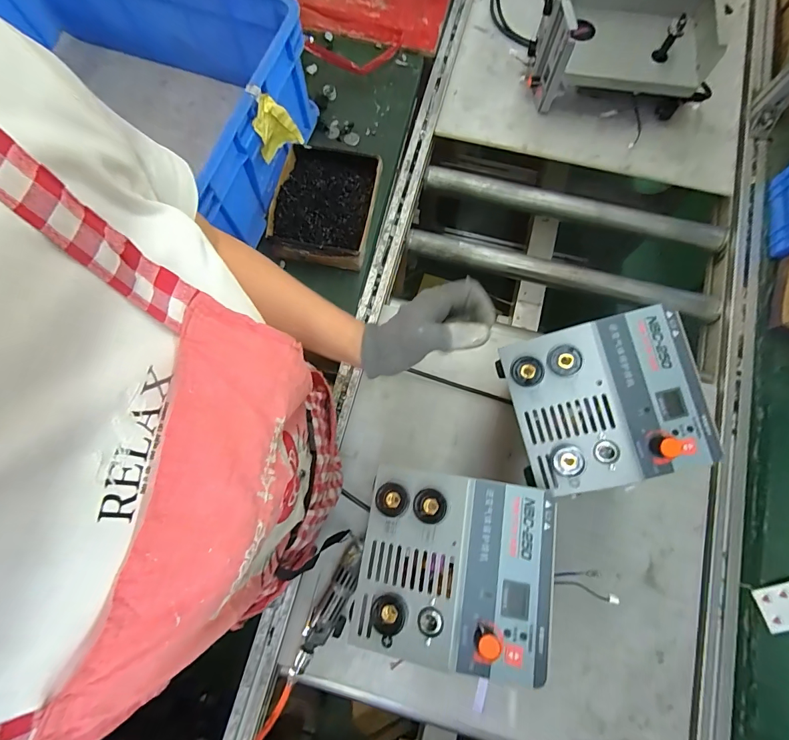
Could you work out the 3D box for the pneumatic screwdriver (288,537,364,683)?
[{"bbox_3d":[-0.092,0.352,0.581,0.046,0.028,0.202,24,78,6],"label":"pneumatic screwdriver"}]

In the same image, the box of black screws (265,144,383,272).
[{"bbox_3d":[-0.126,-0.291,0.724,0.175,0.056,0.218,10,77,3],"label":"box of black screws"}]

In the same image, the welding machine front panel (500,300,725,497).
[{"bbox_3d":[0.205,0.031,0.384,0.162,0.047,0.150,-13,77,-2],"label":"welding machine front panel"}]

